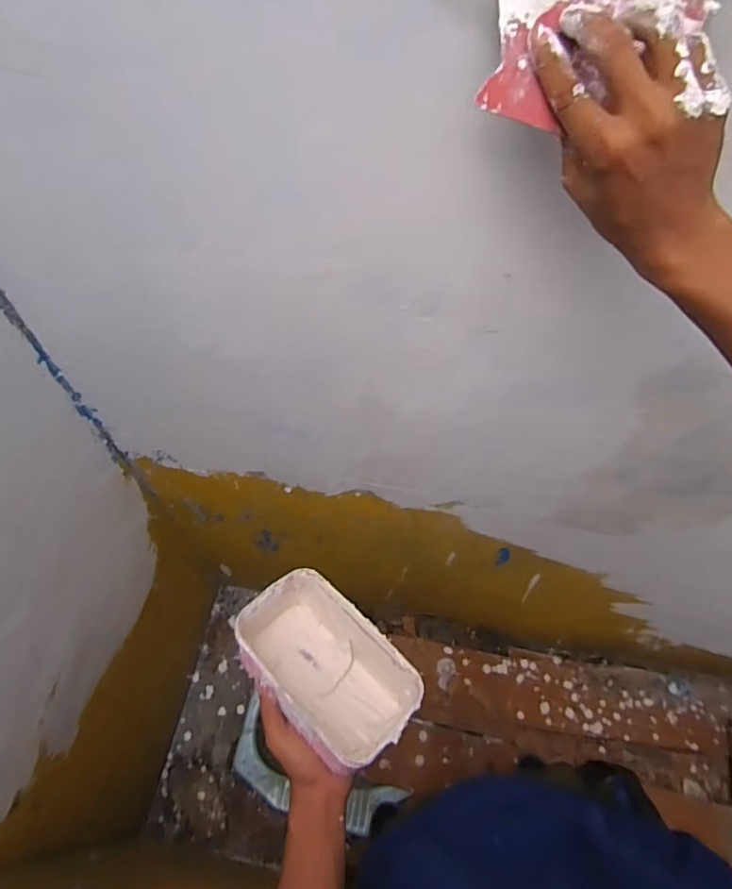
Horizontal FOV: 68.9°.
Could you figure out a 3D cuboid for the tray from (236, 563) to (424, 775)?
[{"bbox_3d":[-0.040,0.231,0.557,0.185,0.079,0.115,37,65,22],"label":"tray"}]

